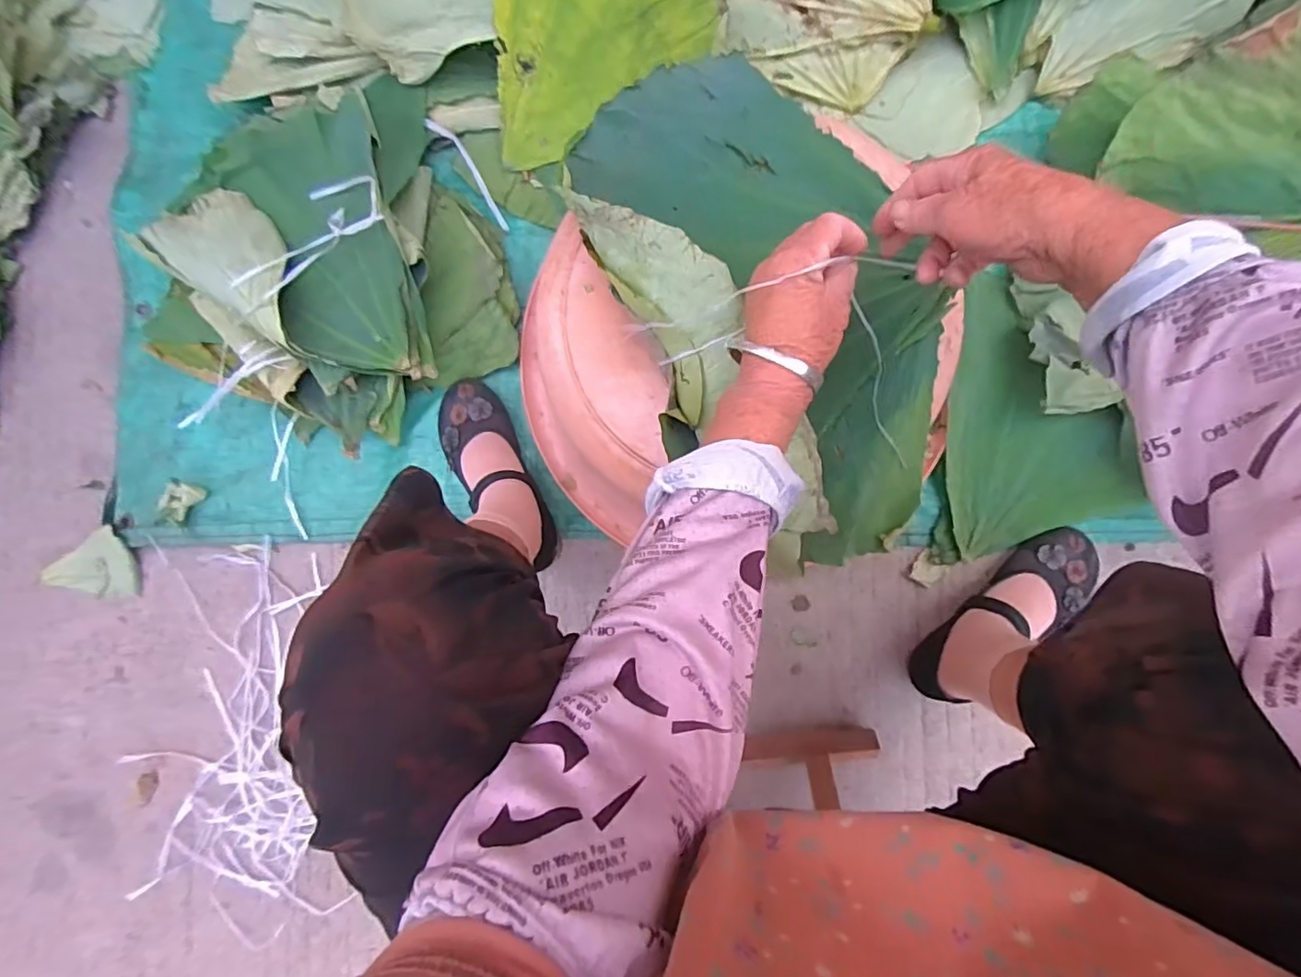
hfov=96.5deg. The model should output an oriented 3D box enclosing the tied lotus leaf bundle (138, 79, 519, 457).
[{"bbox_3d":[-0.372,-0.233,0.649,0.373,0.088,0.350,0,89,5],"label":"tied lotus leaf bundle"}]

